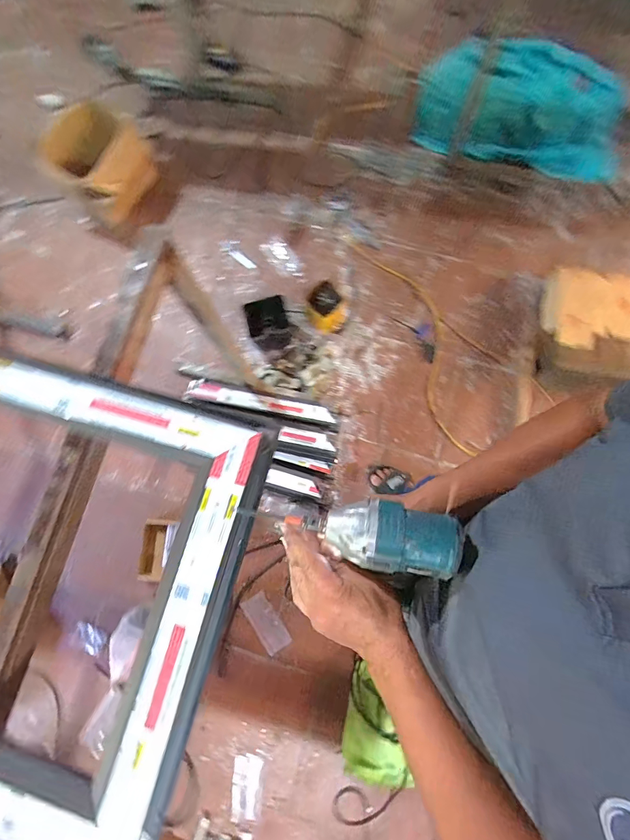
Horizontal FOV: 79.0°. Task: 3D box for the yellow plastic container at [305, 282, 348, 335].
[{"bbox_3d":[0.045,-0.404,1.415,0.145,0.129,0.156,25,82,7],"label":"yellow plastic container"}]

